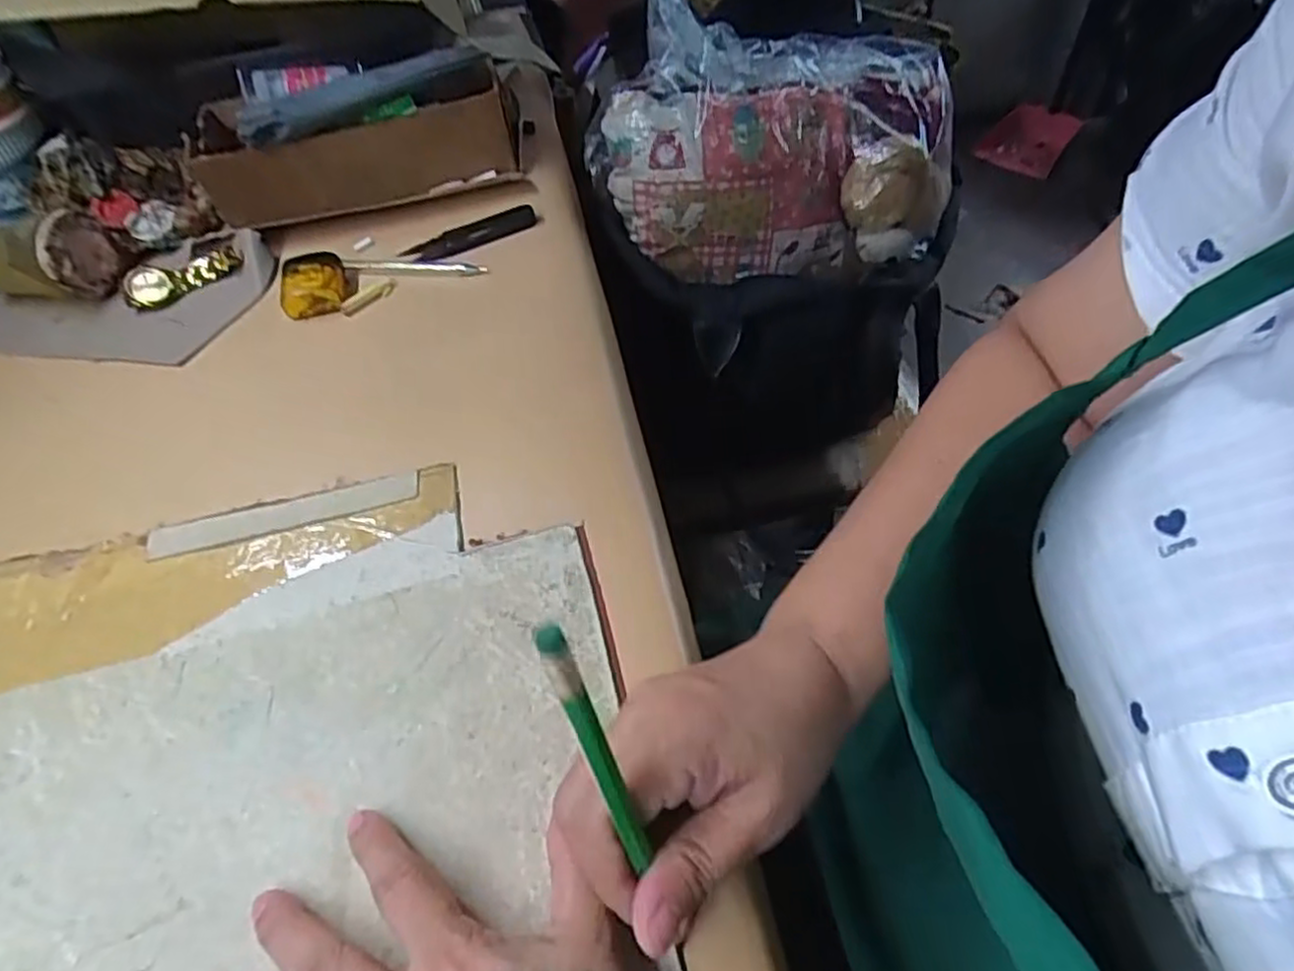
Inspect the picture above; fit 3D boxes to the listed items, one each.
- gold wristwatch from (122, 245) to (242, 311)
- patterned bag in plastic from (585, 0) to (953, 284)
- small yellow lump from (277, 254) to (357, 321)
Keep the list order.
[{"bbox_3d":[-0.318,-0.144,0.496,0.077,0.021,0.019,-29,55,-17],"label":"gold wristwatch"},{"bbox_3d":[0.096,-0.277,0.581,0.274,0.150,0.167,-2,52,4],"label":"patterned bag in plastic"},{"bbox_3d":[-0.220,-0.134,0.478,0.045,0.020,0.042,-17,53,-9],"label":"small yellow lump"}]

